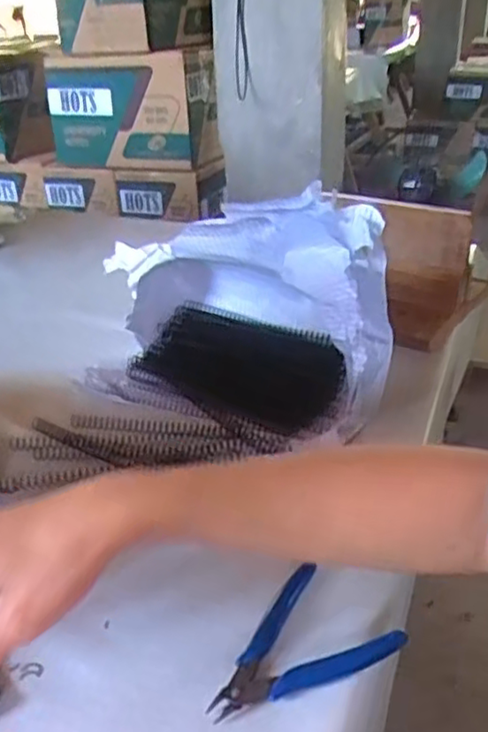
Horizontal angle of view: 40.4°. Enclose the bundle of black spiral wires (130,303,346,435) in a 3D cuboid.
[{"bbox_3d":[-0.004,-0.003,0.681,0.220,0.052,0.115,17,34,30],"label":"bundle of black spiral wires"}]

